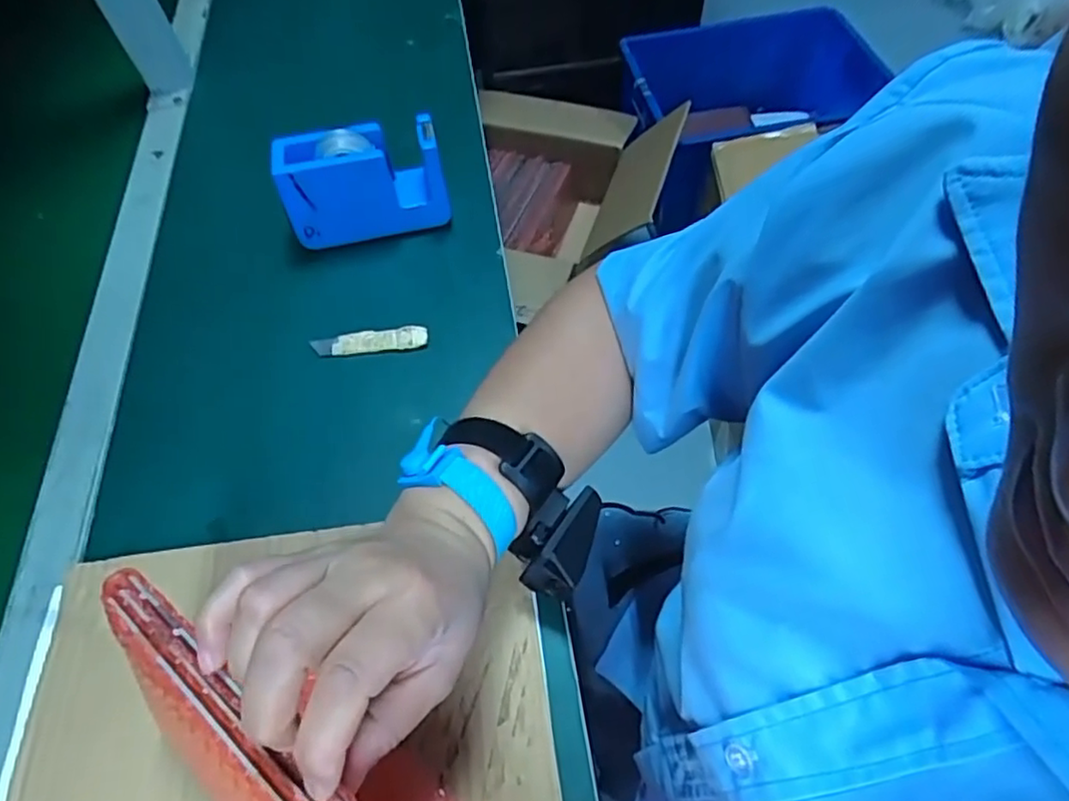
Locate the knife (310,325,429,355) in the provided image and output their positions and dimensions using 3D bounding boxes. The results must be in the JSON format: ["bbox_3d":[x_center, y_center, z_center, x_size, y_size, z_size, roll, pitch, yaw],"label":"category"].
[{"bbox_3d":[-0.126,-0.045,0.497,0.087,0.006,0.018,-8,80,4],"label":"knife"}]

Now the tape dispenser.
[{"bbox_3d":[-0.138,-0.176,0.531,0.125,0.088,0.043,-13,58,-5],"label":"tape dispenser"}]

